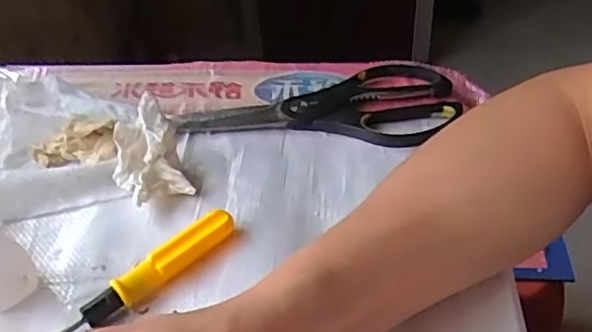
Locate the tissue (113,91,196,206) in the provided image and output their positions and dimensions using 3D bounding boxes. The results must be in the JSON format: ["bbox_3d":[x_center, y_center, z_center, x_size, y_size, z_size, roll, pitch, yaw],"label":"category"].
[{"bbox_3d":[-0.099,-0.007,0.398,0.044,0.054,0.048,-21,44,-18],"label":"tissue"}]

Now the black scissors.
[{"bbox_3d":[0.017,-0.048,0.465,0.203,0.011,0.095,0,42,5],"label":"black scissors"}]

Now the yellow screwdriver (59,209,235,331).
[{"bbox_3d":[-0.093,0.069,0.343,0.138,0.023,0.014,-31,48,-27],"label":"yellow screwdriver"}]

